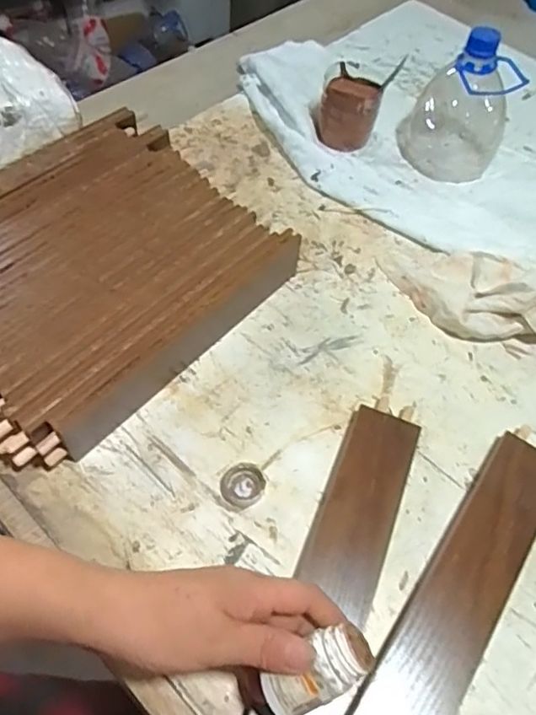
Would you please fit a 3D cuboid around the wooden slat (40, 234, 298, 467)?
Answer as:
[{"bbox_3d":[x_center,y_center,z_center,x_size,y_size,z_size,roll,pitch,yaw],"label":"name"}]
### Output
[{"bbox_3d":[-0.063,-0.012,0.449,0.011,0.051,0.264,39,63,18],"label":"wooden slat"}]

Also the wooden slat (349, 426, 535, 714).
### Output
[{"bbox_3d":[0.126,0.159,0.375,0.051,0.016,0.267,33,62,15],"label":"wooden slat"}]

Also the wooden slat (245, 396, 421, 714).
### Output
[{"bbox_3d":[0.047,0.145,0.376,0.053,0.019,0.274,21,59,8],"label":"wooden slat"}]

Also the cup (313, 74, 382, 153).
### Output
[{"bbox_3d":[0.086,-0.268,0.614,0.063,0.064,0.070,12,58,3],"label":"cup"}]

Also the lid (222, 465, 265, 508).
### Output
[{"bbox_3d":[-0.018,0.093,0.411,0.031,0.009,0.030,2,58,-3],"label":"lid"}]

